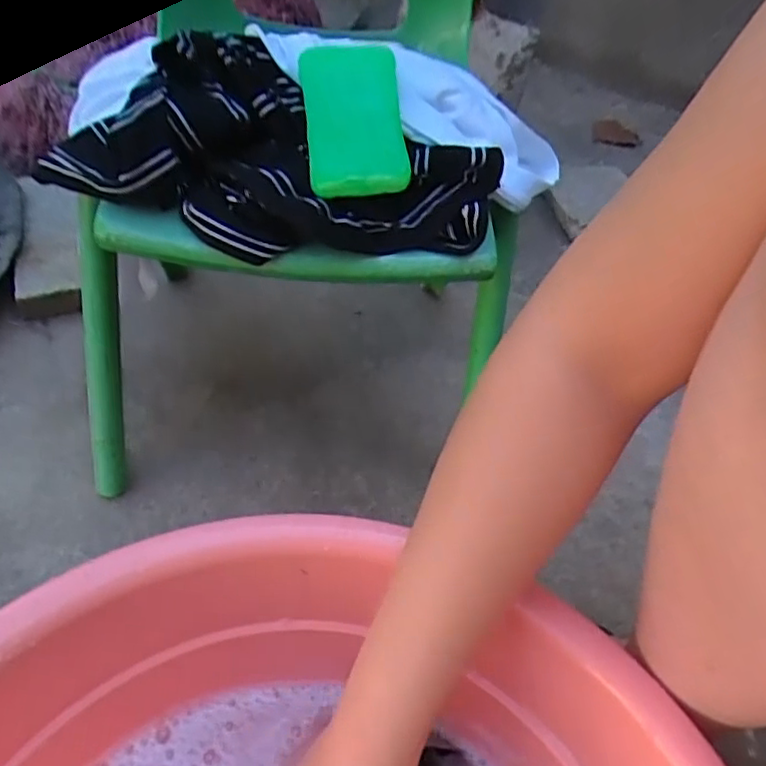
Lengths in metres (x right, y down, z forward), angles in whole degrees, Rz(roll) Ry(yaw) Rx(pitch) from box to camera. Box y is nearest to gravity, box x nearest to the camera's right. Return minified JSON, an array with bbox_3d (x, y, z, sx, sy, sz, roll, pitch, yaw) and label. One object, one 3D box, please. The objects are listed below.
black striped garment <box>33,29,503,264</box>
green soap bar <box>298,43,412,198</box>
[{"bbox_3d":[-0.071,-0.155,0.428,0.288,0.086,0.130,18,46,7],"label":"black striped garment"},{"bbox_3d":[-0.019,-0.180,0.432,0.065,0.019,0.124,-6,71,-8],"label":"green soap bar"}]

